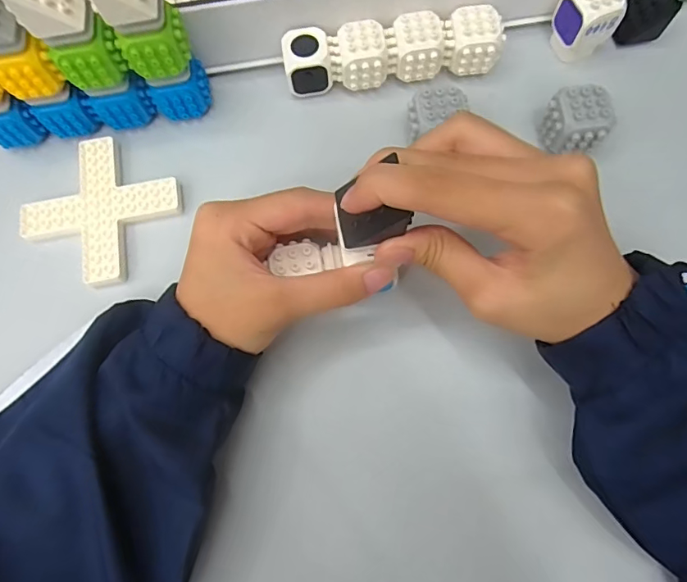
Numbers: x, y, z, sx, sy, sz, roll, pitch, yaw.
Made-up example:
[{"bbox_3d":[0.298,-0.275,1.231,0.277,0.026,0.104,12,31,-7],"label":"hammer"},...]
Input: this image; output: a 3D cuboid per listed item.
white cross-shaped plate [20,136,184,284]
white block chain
[{"bbox_3d":[-0.158,-0.053,0.305,0.081,0.007,0.082,33,78,10],"label":"white cross-shaped plate"},{"bbox_3d":[0.032,-0.161,0.311,0.139,0.027,0.034,-6,74,0],"label":"white block chain"}]

